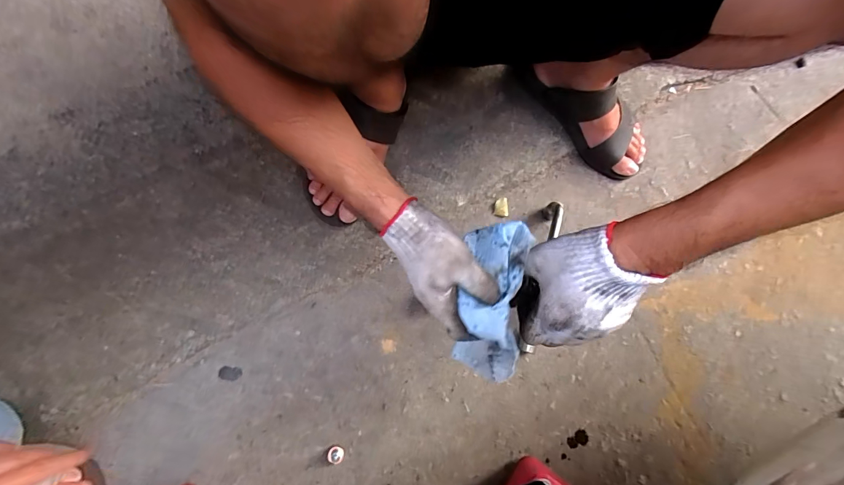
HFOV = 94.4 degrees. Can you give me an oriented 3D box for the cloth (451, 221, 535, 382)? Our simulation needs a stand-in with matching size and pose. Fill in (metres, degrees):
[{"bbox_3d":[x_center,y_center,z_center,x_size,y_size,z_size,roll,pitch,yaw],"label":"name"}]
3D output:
[{"bbox_3d":[0.068,0.063,0.410,0.062,0.110,0.147,6,72,1],"label":"cloth"}]

